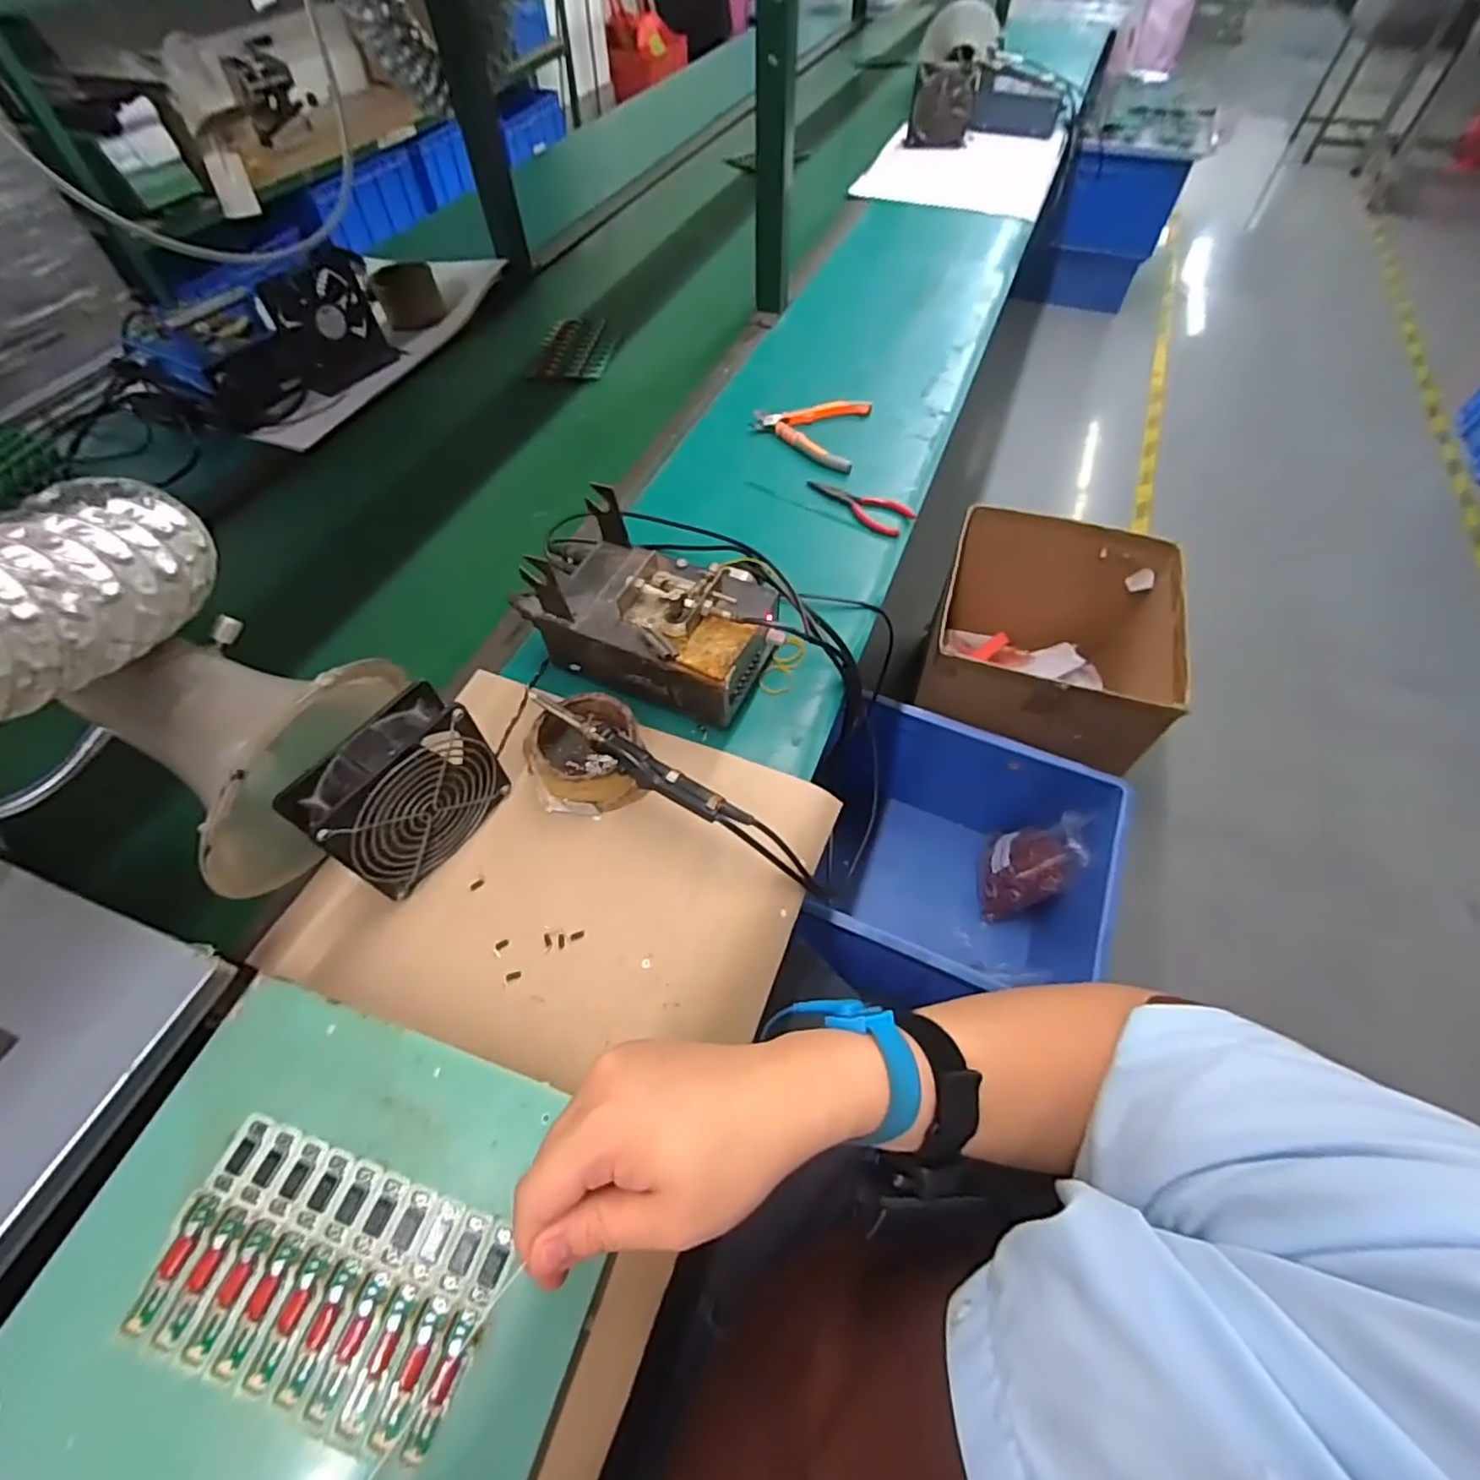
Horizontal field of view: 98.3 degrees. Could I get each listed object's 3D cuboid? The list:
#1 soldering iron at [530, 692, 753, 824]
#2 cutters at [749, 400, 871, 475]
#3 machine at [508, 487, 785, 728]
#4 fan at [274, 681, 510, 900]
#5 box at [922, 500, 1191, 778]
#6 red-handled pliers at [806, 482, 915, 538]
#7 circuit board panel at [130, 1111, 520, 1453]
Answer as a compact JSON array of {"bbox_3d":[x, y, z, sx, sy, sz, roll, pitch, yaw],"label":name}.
[{"bbox_3d":[-0.083,0.012,0.481,0.201,0.017,0.025,29,62,19],"label":"soldering iron"},{"bbox_3d":[0.082,-0.385,0.792,0.135,0.017,0.135,12,55,12],"label":"cutters"},{"bbox_3d":[-0.080,-0.116,0.567,0.216,0.115,0.133,23,60,15],"label":"machine"},{"bbox_3d":[-0.233,0.038,0.455,0.042,0.117,0.119,30,62,19],"label":"fan"},{"bbox_3d":[0.628,-0.178,1.325,0.439,0.316,0.523,16,58,11],"label":"box"},{"bbox_3d":[0.128,-0.262,0.711,0.126,0.021,0.041,24,60,16],"label":"red-handled pliers"},{"bbox_3d":[-0.212,0.277,0.331,0.163,0.004,0.096,20,61,4],"label":"circuit board panel"}]

